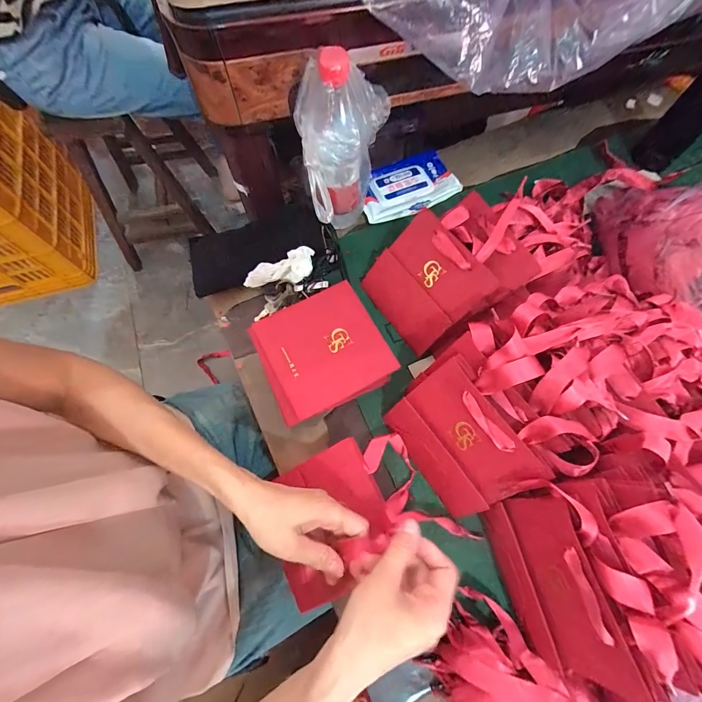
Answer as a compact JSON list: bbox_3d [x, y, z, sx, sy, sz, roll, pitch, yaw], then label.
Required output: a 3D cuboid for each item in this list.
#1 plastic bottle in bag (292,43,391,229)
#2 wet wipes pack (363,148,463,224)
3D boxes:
[{"bbox_3d":[-0.014,-0.239,0.429,0.106,0.210,0.127,4,70,0],"label":"plastic bottle in bag"},{"bbox_3d":[0.092,-0.271,0.551,0.162,0.021,0.104,-16,71,-7],"label":"wet wipes pack"}]

